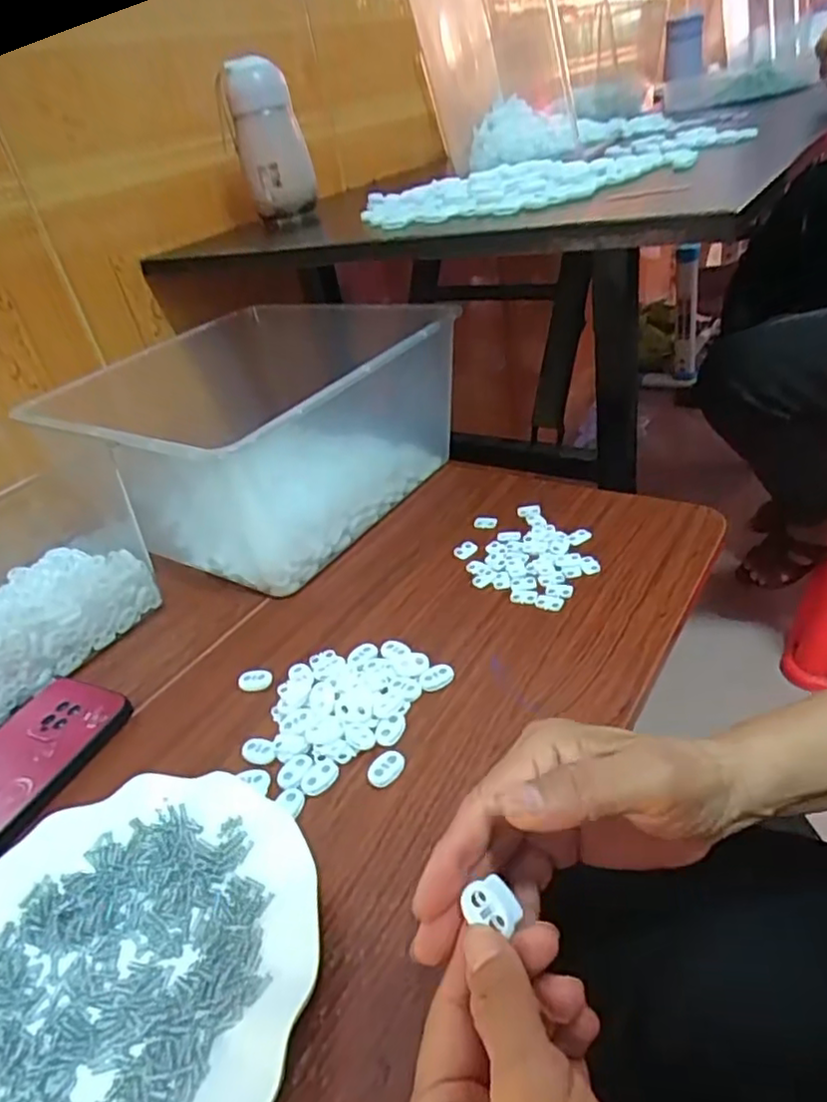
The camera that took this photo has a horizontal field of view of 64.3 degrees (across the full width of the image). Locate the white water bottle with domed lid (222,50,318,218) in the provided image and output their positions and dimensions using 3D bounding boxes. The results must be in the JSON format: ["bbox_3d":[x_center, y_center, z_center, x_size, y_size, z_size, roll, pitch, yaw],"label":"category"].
[{"bbox_3d":[-0.149,-0.437,0.700,0.070,0.139,0.055,-21,35,-13],"label":"white water bottle with domed lid"}]

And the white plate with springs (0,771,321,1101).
[{"bbox_3d":[-0.135,0.183,0.289,0.181,0.024,0.178,-8,35,6],"label":"white plate with springs"}]

